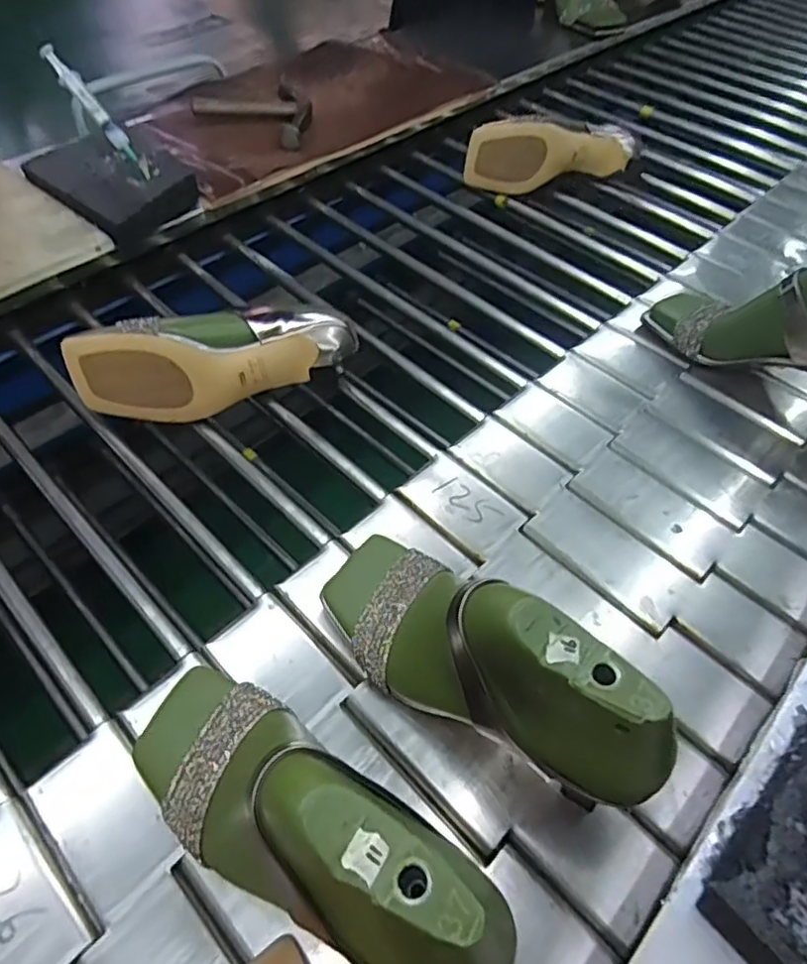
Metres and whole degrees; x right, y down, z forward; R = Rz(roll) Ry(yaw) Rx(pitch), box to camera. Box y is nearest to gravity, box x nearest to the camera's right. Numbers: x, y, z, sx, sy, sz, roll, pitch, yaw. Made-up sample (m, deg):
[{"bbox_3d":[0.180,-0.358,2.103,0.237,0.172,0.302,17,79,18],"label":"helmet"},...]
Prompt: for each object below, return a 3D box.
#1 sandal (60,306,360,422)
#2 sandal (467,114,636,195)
[{"bbox_3d":[-0.159,-0.103,0.538,0.238,0.087,0.068,-11,55,-11],"label":"sandal"},{"bbox_3d":[0.192,-0.416,0.795,0.225,0.086,0.061,-11,55,-11],"label":"sandal"}]

